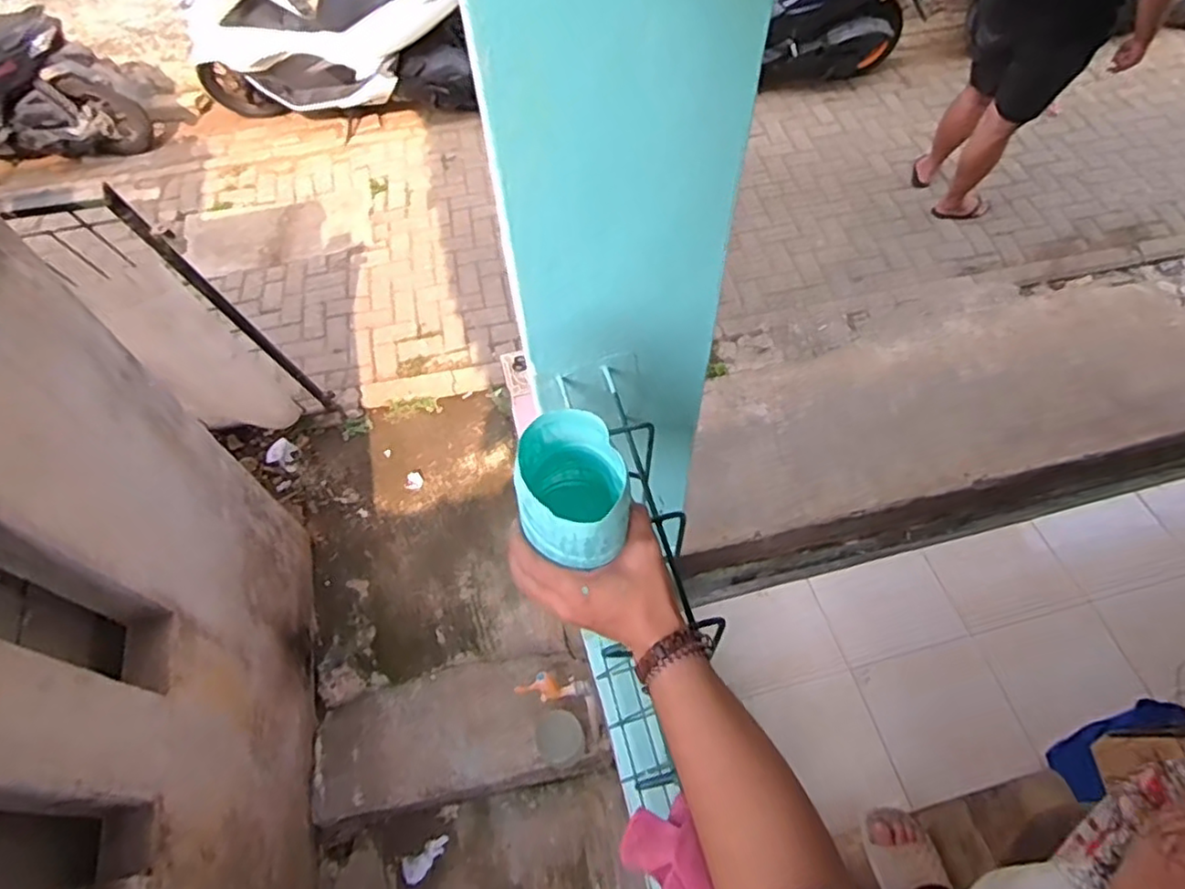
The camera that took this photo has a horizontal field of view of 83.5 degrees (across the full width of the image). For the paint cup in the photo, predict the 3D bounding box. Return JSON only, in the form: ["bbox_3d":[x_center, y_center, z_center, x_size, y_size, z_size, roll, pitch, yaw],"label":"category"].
[{"bbox_3d":[-0.012,0.043,0.501,0.073,0.114,0.094,-5,61,0],"label":"paint cup"}]

